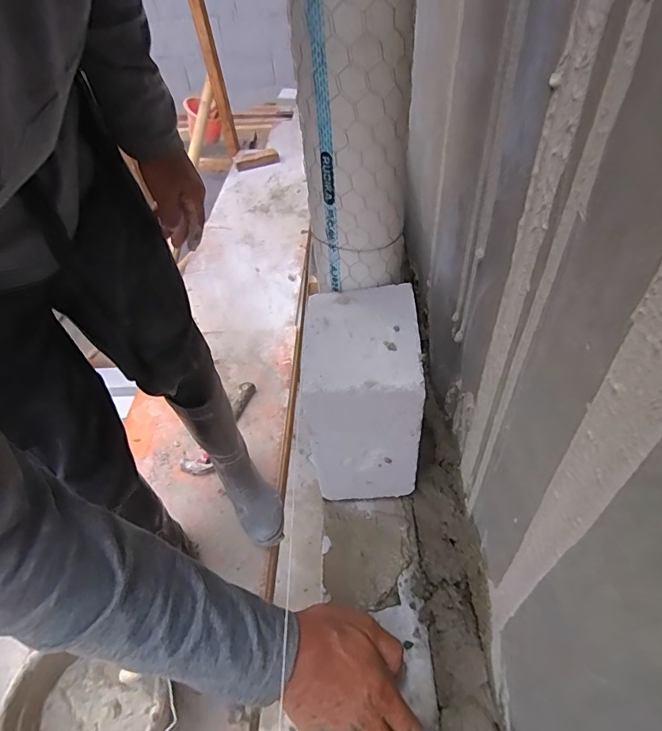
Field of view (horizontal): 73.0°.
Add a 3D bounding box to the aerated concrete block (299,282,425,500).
[{"bbox_3d":[0.031,0.032,0.449,0.099,0.177,0.125,-2,46,3],"label":"aerated concrete block"}]

